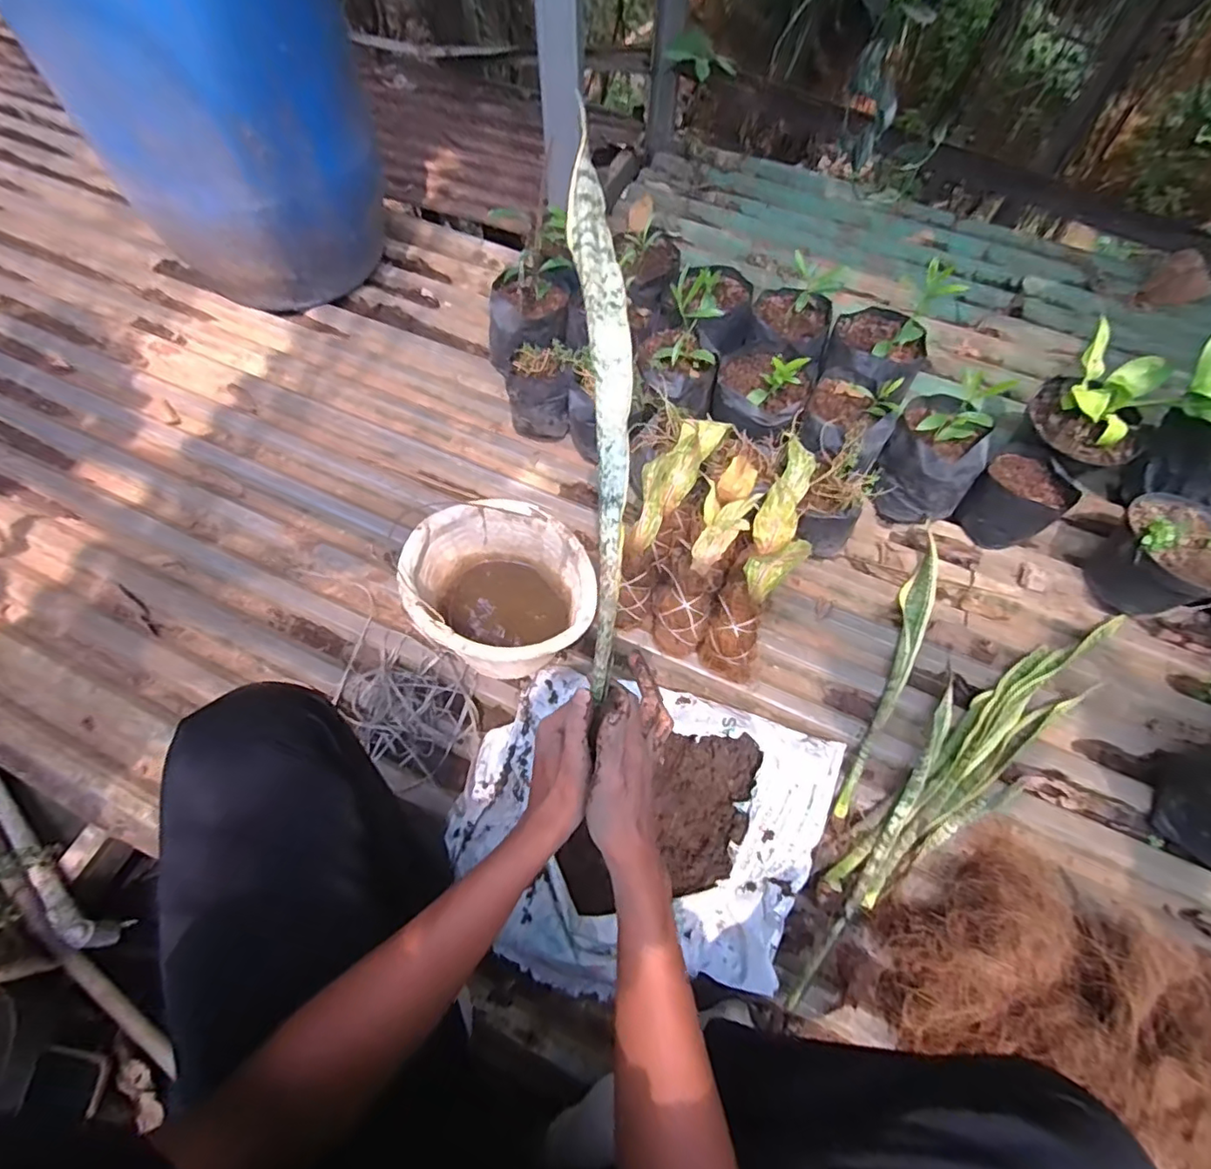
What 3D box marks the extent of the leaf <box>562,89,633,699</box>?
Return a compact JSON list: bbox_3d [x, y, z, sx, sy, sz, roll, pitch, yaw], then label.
[{"bbox_3d":[-0.001,-0.104,0.433,0.041,0.025,0.395,-2,103,-5],"label":"leaf"}]

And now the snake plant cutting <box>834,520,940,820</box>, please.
[{"bbox_3d":[0.439,0.123,0.866,0.052,0.027,0.484,28,68,10],"label":"snake plant cutting"}]

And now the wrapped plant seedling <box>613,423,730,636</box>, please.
[{"bbox_3d":[0.078,-0.093,0.858,0.084,0.086,0.338,22,92,7],"label":"wrapped plant seedling"}]

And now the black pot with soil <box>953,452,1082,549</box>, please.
[{"bbox_3d":[0.668,-0.138,0.952,0.120,0.110,0.128,1,66,-2],"label":"black pot with soil"}]

